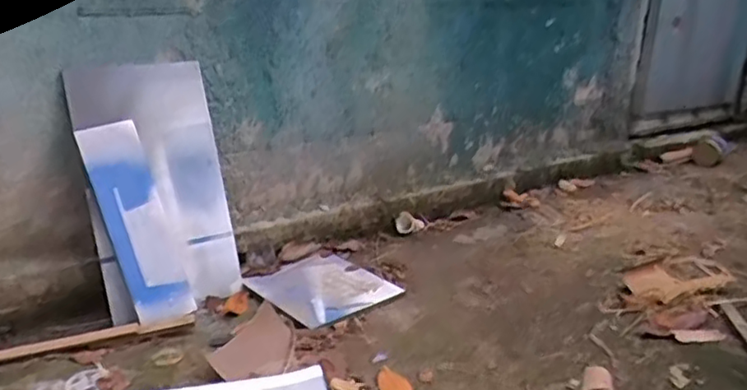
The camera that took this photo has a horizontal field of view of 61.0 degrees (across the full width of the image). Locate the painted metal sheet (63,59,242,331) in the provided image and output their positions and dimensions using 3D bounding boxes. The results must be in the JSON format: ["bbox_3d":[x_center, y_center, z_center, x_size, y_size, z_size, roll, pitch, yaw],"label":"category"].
[{"bbox_3d":[-0.547,-0.014,1.619,0.338,0.626,0.079,-11,3,-37],"label":"painted metal sheet"}]

